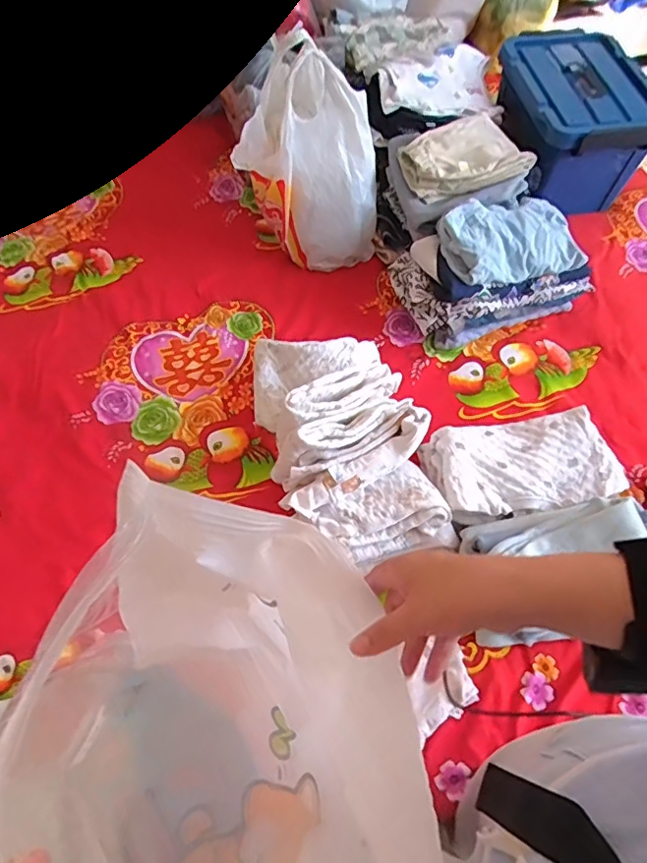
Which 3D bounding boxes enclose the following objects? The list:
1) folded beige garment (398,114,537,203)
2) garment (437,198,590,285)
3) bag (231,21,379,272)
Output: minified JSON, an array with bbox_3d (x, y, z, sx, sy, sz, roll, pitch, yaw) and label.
[{"bbox_3d":[0.286,-0.554,1.114,0.238,0.063,0.176,-24,63,-11],"label":"folded beige garment"},{"bbox_3d":[0.355,-0.372,1.040,0.271,0.086,0.171,-20,63,-10],"label":"garment"},{"bbox_3d":[-0.021,-0.547,1.107,0.262,0.377,0.205,7,62,5],"label":"bag"}]

